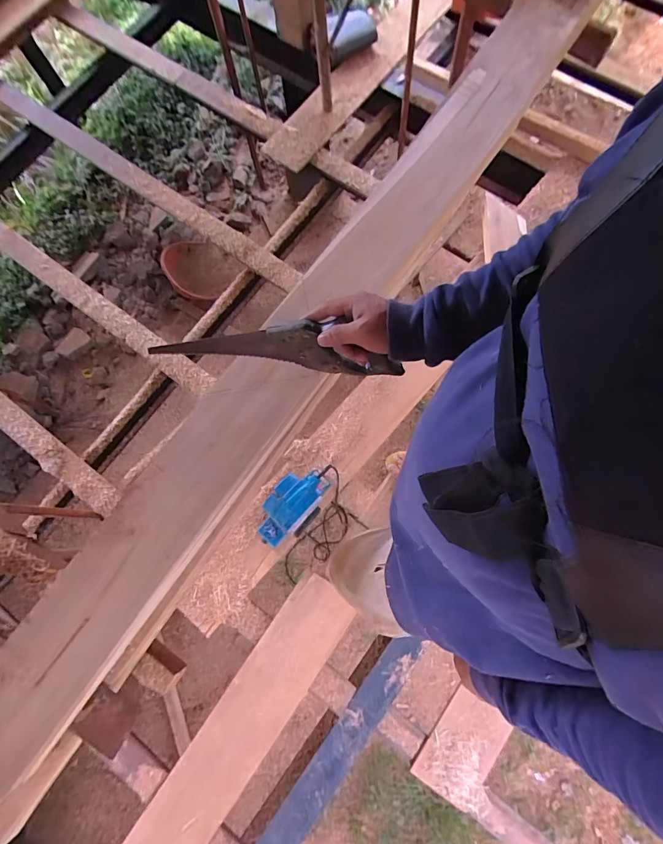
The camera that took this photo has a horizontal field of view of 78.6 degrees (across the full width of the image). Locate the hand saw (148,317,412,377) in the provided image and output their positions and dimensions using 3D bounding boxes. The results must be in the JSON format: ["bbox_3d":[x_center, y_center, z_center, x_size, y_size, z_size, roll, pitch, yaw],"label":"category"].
[{"bbox_3d":[-0.087,-0.107,0.550,0.356,0.085,0.034,7,75,11],"label":"hand saw"}]

